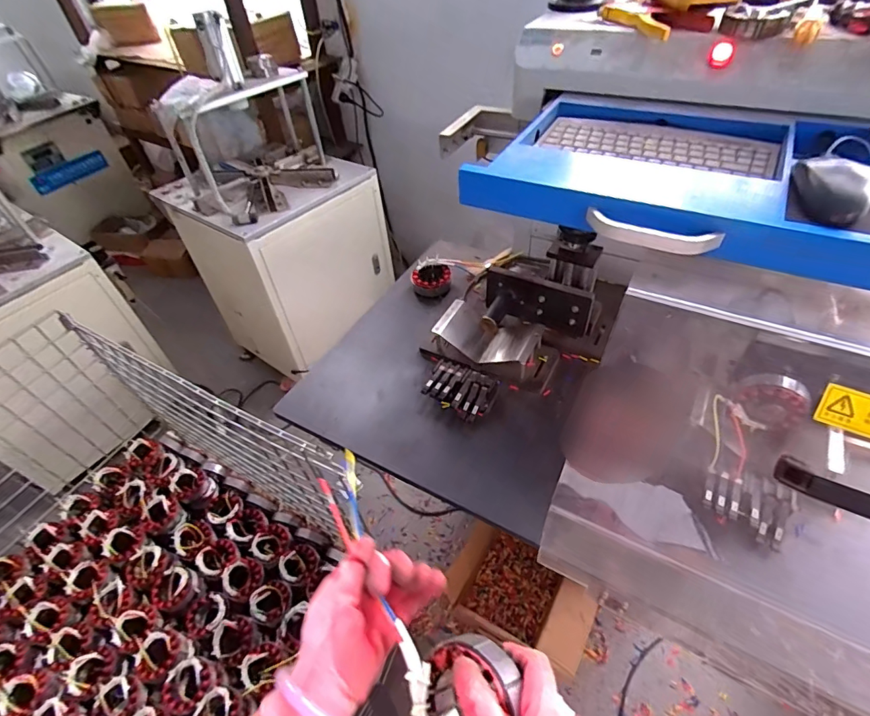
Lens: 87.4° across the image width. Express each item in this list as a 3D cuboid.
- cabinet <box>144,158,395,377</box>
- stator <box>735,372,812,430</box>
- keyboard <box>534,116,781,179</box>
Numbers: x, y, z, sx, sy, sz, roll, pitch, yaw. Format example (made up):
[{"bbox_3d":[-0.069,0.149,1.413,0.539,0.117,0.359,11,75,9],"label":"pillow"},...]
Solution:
[{"bbox_3d":[-0.570,-0.373,1.787,0.557,0.643,0.590,28,56,29],"label":"cabinet"},{"bbox_3d":[0.467,0.060,0.637,0.055,0.069,0.085,-35,52,-24],"label":"stator"},{"bbox_3d":[0.296,-0.293,0.621,0.293,0.014,0.097,17,51,21],"label":"keyboard"}]

